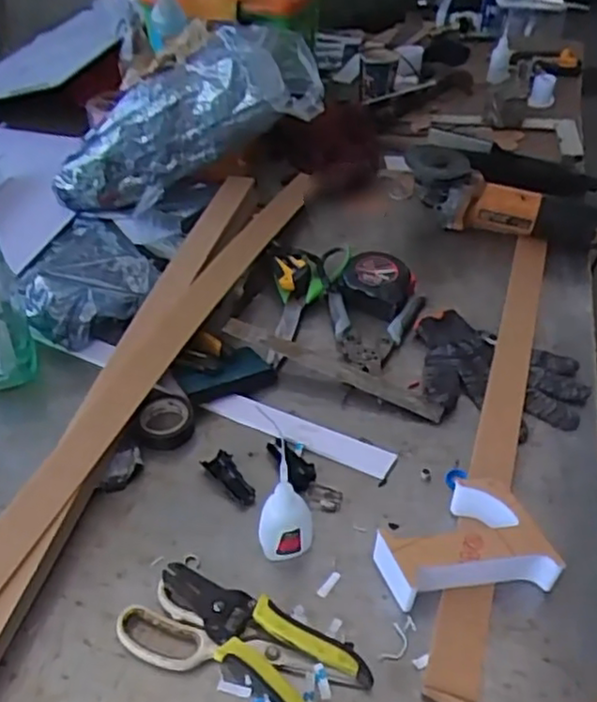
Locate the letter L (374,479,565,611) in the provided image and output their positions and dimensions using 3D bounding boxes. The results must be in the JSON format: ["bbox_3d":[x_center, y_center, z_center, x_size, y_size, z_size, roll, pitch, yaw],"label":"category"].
[{"bbox_3d":[0.131,0.155,0.553,0.134,0.049,0.085,-6,42,-6],"label":"letter L"}]

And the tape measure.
[{"bbox_3d":[0.094,-0.078,0.818,0.083,0.043,0.077,0,42,0],"label":"tape measure"}]

